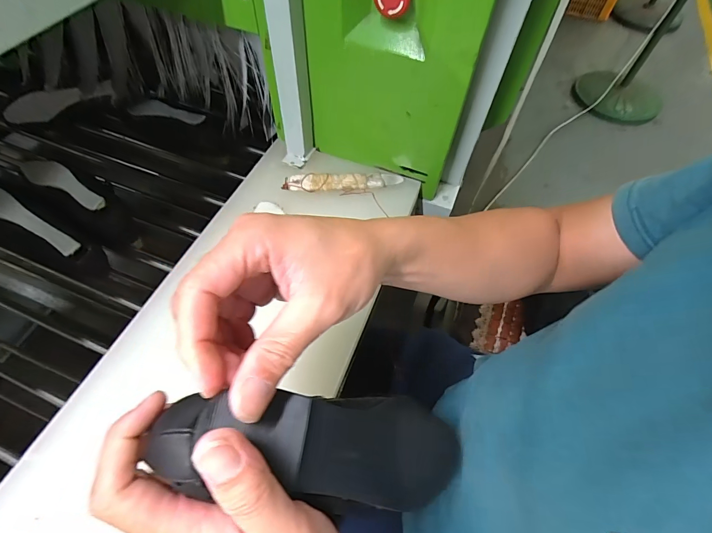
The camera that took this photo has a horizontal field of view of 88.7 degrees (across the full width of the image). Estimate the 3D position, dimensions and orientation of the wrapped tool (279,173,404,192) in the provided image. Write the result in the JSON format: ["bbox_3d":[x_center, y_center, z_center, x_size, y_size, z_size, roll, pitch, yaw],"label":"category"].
[{"bbox_3d":[-0.018,-0.120,0.517,0.164,0.015,0.026,-2,59,-4],"label":"wrapped tool"}]

